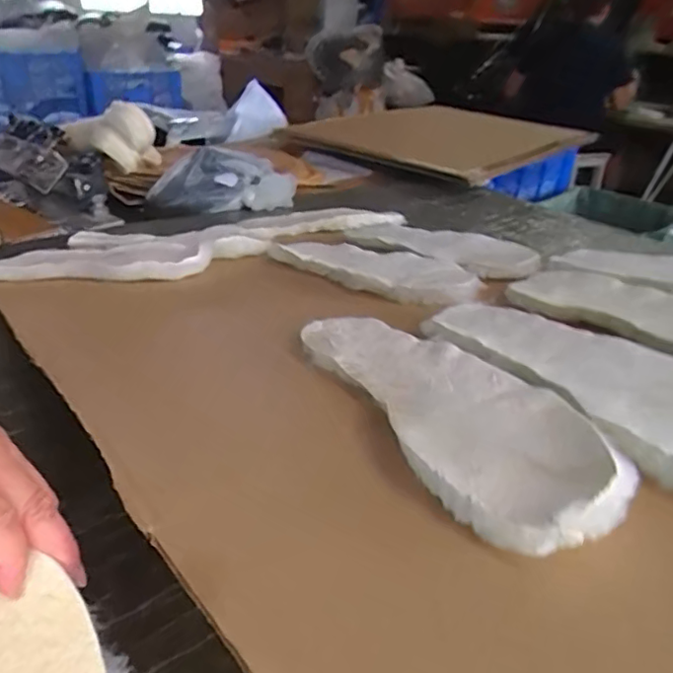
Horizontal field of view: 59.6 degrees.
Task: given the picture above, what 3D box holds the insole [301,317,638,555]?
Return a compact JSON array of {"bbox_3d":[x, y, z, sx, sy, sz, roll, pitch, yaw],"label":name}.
[{"bbox_3d":[0.064,0.034,0.361,0.094,0.020,0.279,-14,23,-17],"label":"insole"}]

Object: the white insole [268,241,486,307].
[{"bbox_3d":[0.038,-0.076,0.631,0.093,0.017,0.277,-26,31,-36],"label":"white insole"}]

